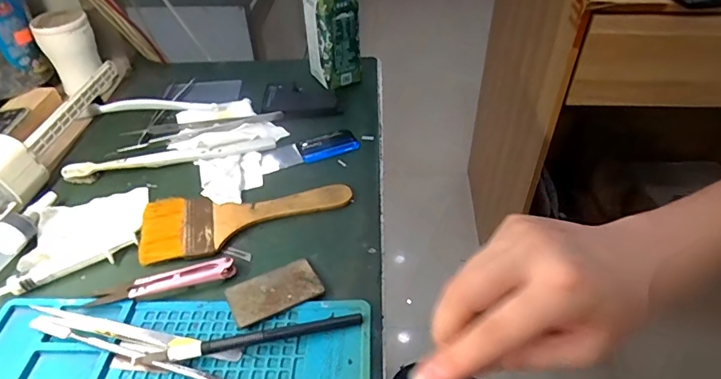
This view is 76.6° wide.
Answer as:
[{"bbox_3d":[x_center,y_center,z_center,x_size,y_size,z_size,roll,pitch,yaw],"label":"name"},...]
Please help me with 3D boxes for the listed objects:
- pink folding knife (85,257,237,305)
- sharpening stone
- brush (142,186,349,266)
[{"bbox_3d":[-0.135,0.063,0.316,0.094,0.007,0.017,-11,43,-10],"label":"pink folding knife"},{"bbox_3d":[-0.058,0.069,0.310,0.060,0.005,0.034,-22,46,-21],"label":"sharpening stone"},{"bbox_3d":[-0.089,0.023,0.359,0.161,0.007,0.062,-5,43,-3],"label":"brush"}]

